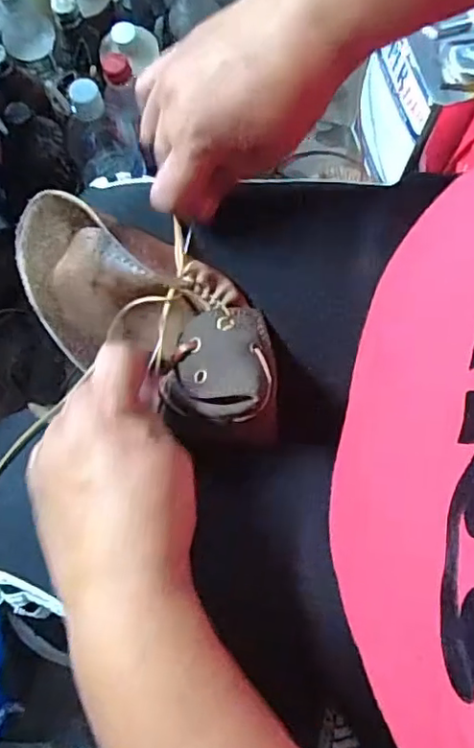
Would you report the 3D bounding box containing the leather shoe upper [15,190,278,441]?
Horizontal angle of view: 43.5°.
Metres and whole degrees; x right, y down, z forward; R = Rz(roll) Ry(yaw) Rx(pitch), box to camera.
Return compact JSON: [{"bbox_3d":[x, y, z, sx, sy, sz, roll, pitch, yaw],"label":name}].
[{"bbox_3d":[-0.046,-0.034,0.339,0.180,0.082,0.077,32,80,16],"label":"leather shoe upper"}]

